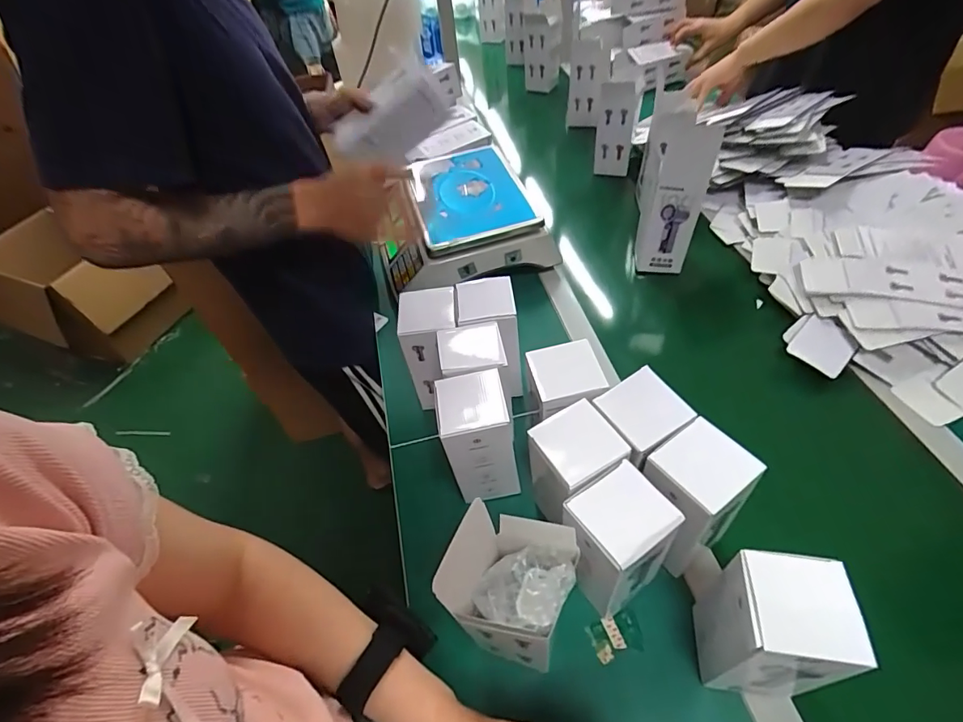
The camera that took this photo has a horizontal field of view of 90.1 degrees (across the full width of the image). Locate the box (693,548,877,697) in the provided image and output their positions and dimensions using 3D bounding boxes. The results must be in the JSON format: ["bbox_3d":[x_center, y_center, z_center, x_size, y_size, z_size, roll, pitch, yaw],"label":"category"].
[{"bbox_3d":[0.235,0.225,0.406,0.083,0.155,0.078,4,51,10],"label":"box"}]

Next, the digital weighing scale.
[{"bbox_3d":[-0.051,-0.263,0.874,0.293,0.101,0.292,-13,50,-4],"label":"digital weighing scale"}]

